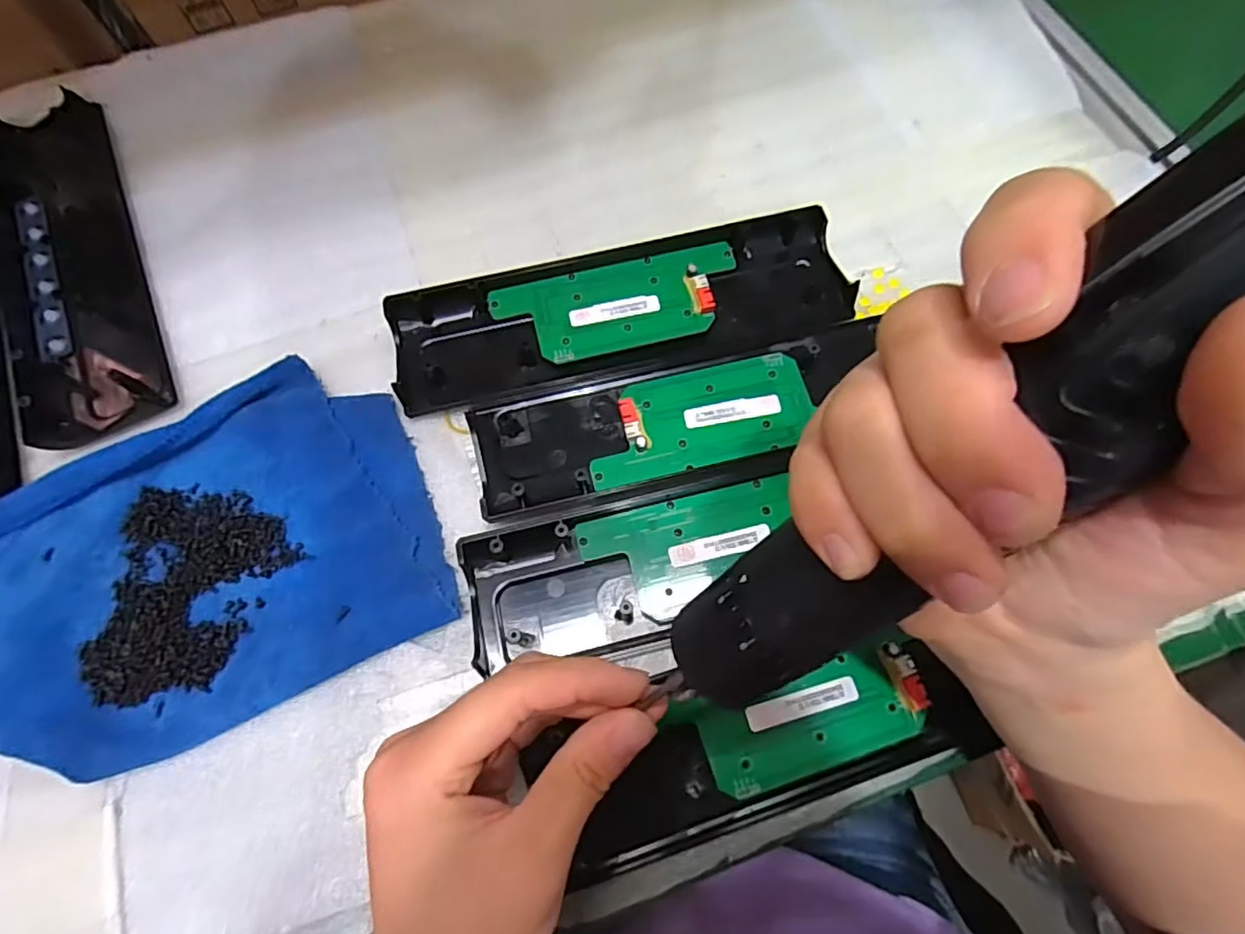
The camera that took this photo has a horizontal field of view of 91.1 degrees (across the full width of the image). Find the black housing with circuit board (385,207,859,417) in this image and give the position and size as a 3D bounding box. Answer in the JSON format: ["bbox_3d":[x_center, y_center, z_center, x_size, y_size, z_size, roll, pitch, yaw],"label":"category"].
[{"bbox_3d":[-0.002,-0.086,0.334,0.241,0.020,0.071,-11,71,-4],"label":"black housing with circuit board"}]

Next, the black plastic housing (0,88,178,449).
[{"bbox_3d":[-0.324,-0.119,0.356,0.076,0.014,0.245,-25,72,-8],"label":"black plastic housing"}]

